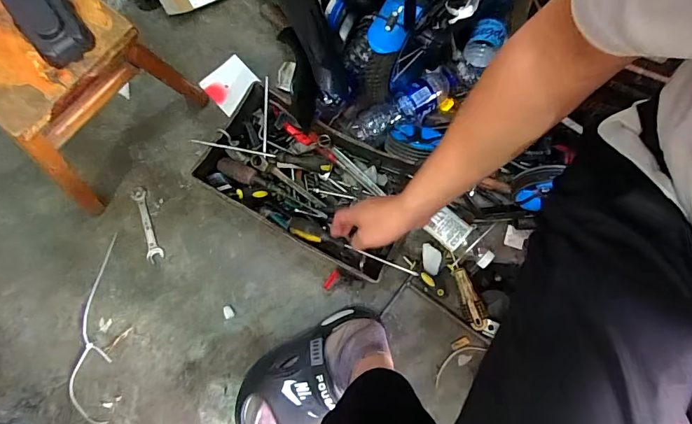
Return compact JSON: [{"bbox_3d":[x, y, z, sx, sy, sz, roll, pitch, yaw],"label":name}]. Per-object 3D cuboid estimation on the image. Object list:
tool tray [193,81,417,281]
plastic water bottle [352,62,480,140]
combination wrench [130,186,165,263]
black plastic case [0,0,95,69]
[{"bbox_3d":[-0.072,-0.057,0.729,0.374,0.100,0.205,28,78,5],"label":"tool tray"},{"bbox_3d":[0.112,-0.205,0.727,0.226,0.080,0.074,-24,78,-7],"label":"plastic water bottle"},{"bbox_3d":[-0.367,0.023,0.752,0.030,0.004,0.142,-20,79,-6],"label":"combination wrench"},{"bbox_3d":[-0.290,-0.190,0.390,0.050,0.021,0.101,-37,81,-9],"label":"black plastic case"}]

